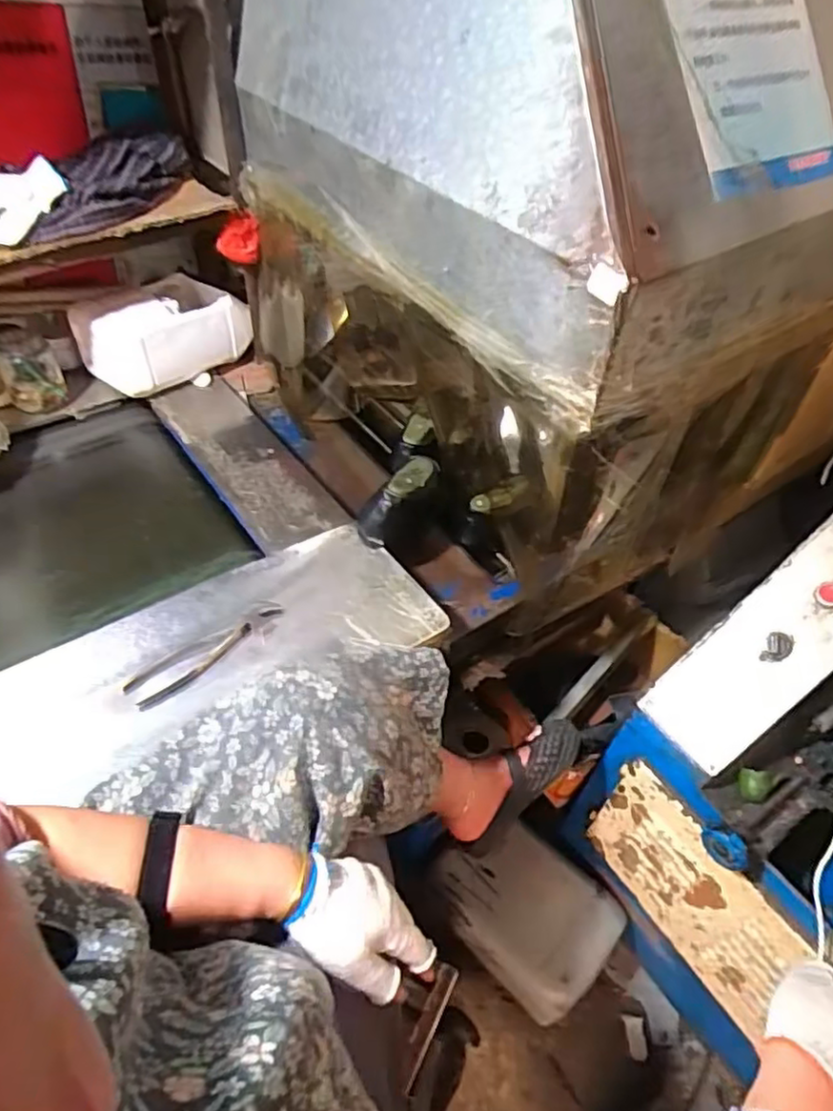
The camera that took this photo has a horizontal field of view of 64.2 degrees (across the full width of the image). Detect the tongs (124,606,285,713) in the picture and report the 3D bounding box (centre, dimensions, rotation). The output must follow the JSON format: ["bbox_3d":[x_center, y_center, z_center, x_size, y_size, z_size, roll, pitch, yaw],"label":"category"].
[{"bbox_3d":[-0.243,0.113,0.778,0.190,0.017,0.048,-30,57,-27],"label":"tongs"}]

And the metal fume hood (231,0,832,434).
[{"bbox_3d":[0.154,-0.577,0.770,0.471,0.415,0.708,-28,56,-26],"label":"metal fume hood"}]

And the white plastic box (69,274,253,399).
[{"bbox_3d":[-0.433,-0.393,1.134,0.264,0.122,0.164,-30,57,-27],"label":"white plastic box"}]

